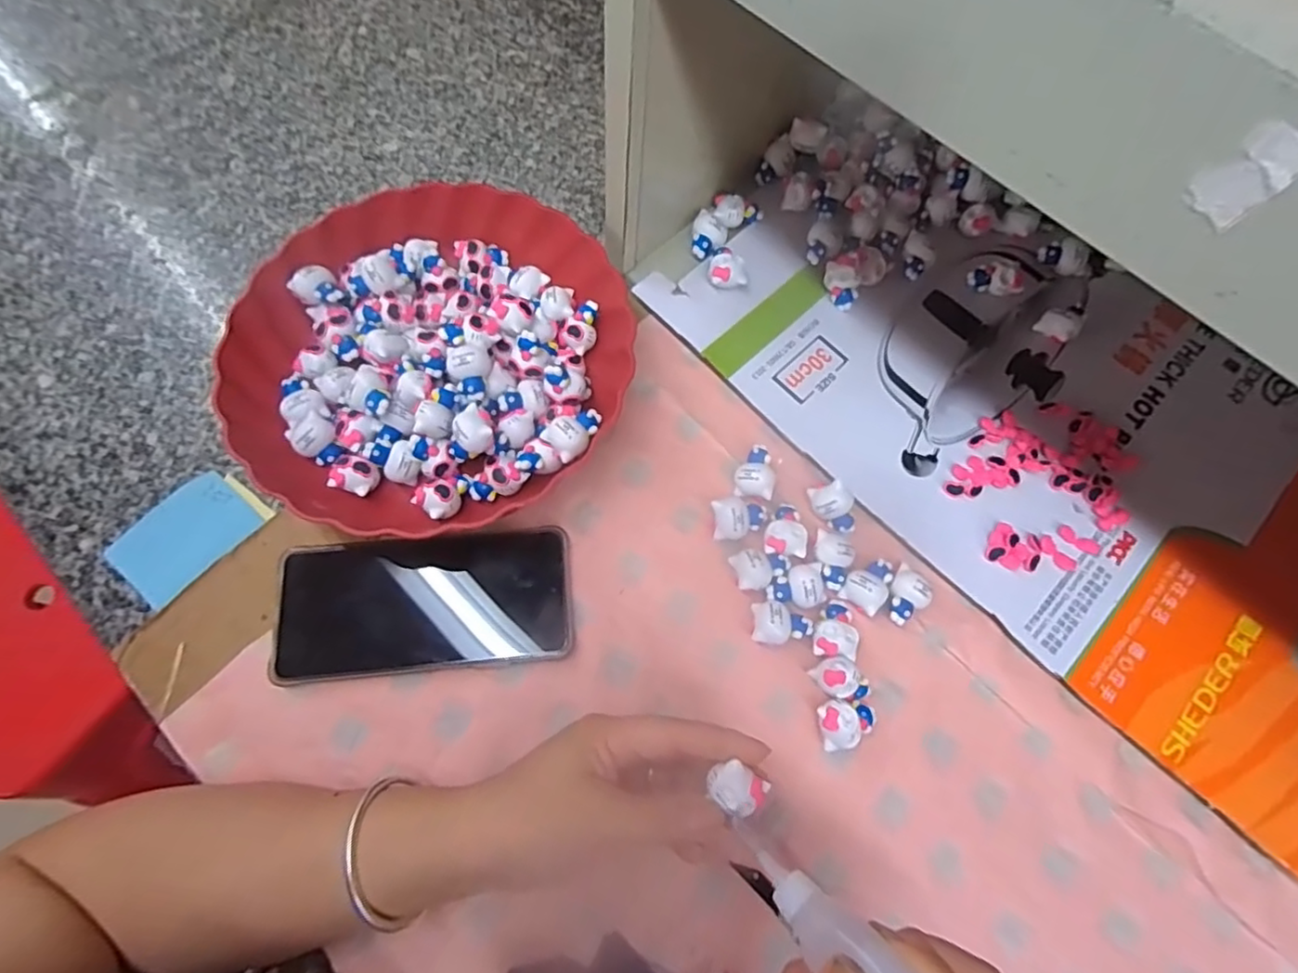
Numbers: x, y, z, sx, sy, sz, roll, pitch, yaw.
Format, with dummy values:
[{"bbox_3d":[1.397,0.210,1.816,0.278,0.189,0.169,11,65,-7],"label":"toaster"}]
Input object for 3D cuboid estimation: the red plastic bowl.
[{"bbox_3d":[-0.137,-0.085,0.400,0.237,0.049,0.233,1,71,-2],"label":"red plastic bowl"}]

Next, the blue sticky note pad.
[{"bbox_3d":[-0.281,0.027,0.378,0.058,0.004,0.080,39,73,10],"label":"blue sticky note pad"}]

